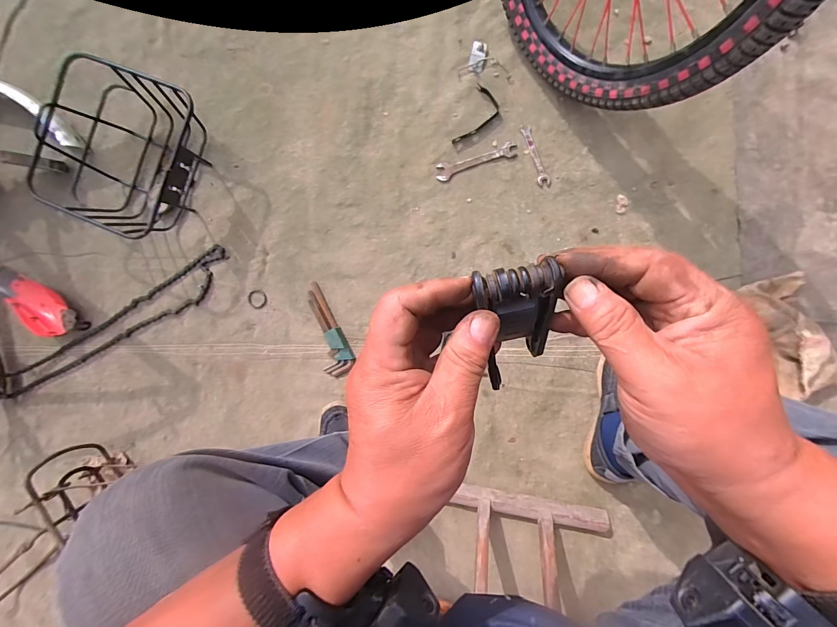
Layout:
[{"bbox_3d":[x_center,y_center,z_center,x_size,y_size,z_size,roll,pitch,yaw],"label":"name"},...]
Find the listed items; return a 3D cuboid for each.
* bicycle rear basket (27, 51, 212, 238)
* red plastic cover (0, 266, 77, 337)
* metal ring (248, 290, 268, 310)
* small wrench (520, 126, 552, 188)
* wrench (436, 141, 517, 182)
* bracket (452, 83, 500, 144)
[{"bbox_3d":[-0.504,-0.278,0.643,0.225,0.132,0.258,22,93,3],"label":"bicycle rear basket"},{"bbox_3d":[-0.771,-0.028,0.717,0.174,0.051,0.083,37,93,3],"label":"red plastic cover"},{"bbox_3d":[-0.315,-0.029,0.706,0.041,0.007,0.039,0,90,4],"label":"metal ring"},{"bbox_3d":[0.216,-0.288,0.660,0.023,0.006,0.112,-18,89,4],"label":"small wrench"},{"bbox_3d":[0.108,-0.284,0.673,0.148,0.005,0.032,-15,89,4],"label":"wrench"},{"bbox_3d":[0.112,-0.358,0.666,0.055,0.013,0.111,25,92,3],"label":"bracket"}]

